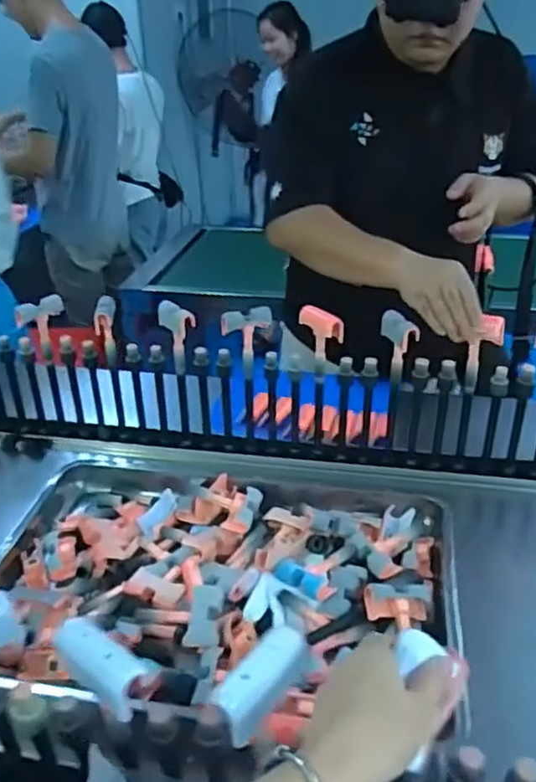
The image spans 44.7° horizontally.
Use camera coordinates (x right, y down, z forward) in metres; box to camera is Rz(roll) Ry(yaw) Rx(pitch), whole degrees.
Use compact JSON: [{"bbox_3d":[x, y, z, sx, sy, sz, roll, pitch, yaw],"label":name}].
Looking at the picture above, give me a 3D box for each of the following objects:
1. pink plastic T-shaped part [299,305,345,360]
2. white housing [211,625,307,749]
[{"bbox_3d":[0.080,-0.084,0.974,0.025,0.079,0.078,-19,34,-29],"label":"pink plastic T-shaped part"},{"bbox_3d":[-0.005,0.196,0.443,0.026,0.029,0.078,20,53,33],"label":"white housing"}]

